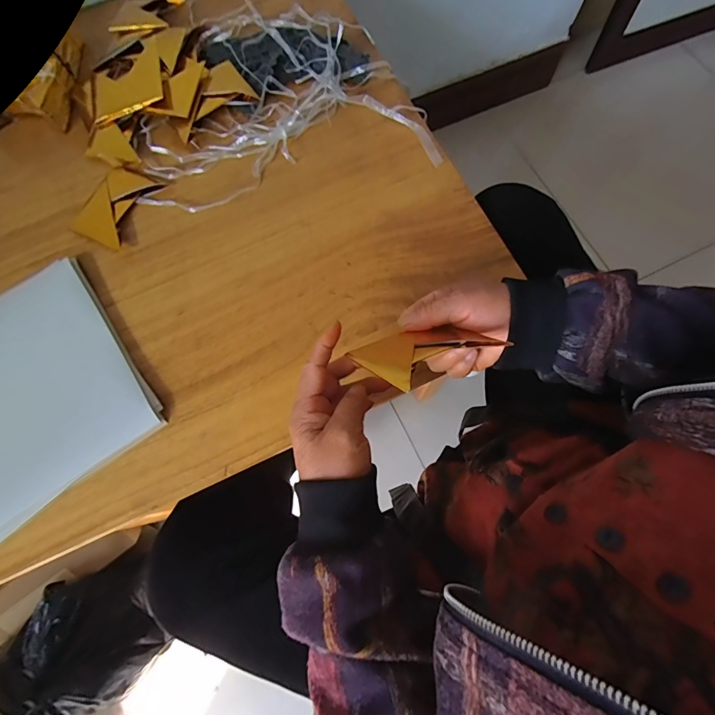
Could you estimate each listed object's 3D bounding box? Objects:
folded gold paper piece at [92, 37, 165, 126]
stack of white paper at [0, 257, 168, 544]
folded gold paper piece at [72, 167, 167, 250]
[{"bbox_3d":[-0.270,-0.318,0.456,0.092,0.012,0.082,-15,79,9],"label":"folded gold paper piece"},{"bbox_3d":[-0.348,0.047,0.384,0.252,0.016,0.220,-35,76,-9],"label":"stack of white paper"},{"bbox_3d":[-0.272,-0.173,0.445,0.067,0.010,0.094,26,76,8],"label":"folded gold paper piece"}]

